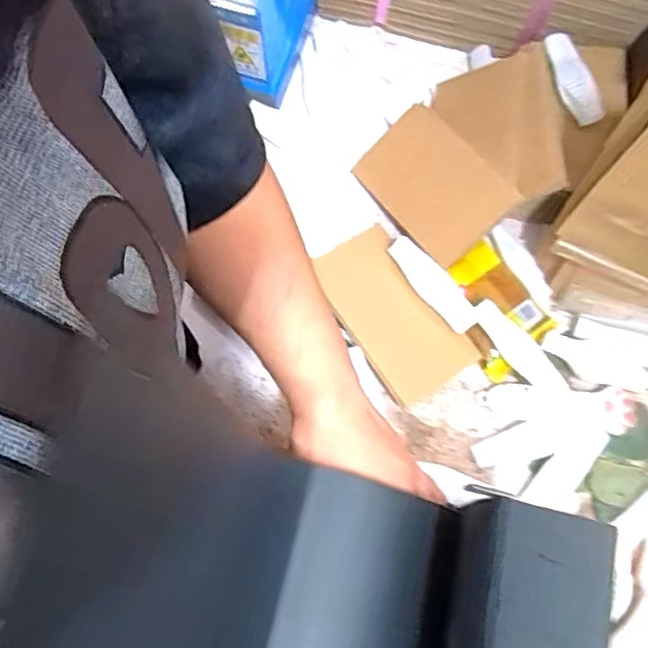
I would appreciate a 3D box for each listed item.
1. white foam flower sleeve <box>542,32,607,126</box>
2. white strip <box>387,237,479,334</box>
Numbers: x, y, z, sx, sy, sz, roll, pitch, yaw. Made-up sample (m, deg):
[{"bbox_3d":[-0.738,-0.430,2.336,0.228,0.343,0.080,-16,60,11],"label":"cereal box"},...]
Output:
[{"bbox_3d":[0.204,-0.206,0.512,0.029,0.021,0.098,-6,74,0],"label":"white foam flower sleeve"},{"bbox_3d":[0.089,-0.033,0.505,0.029,0.006,0.091,-41,80,19],"label":"white strip"}]

